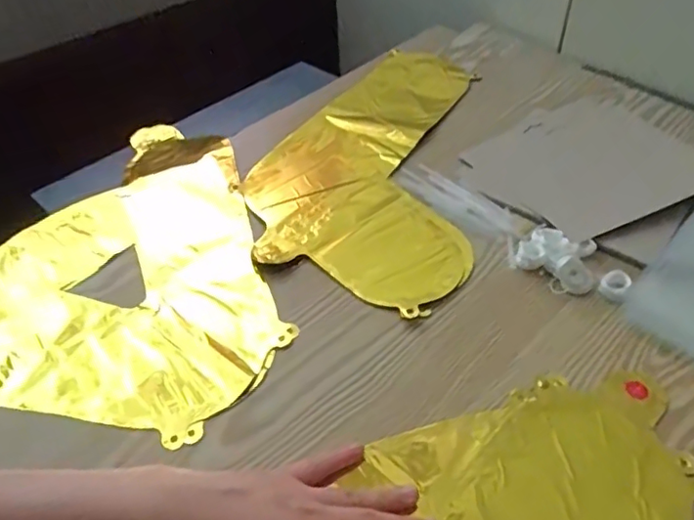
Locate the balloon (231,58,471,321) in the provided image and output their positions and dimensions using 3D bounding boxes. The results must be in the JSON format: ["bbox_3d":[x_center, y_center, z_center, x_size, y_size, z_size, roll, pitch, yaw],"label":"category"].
[{"bbox_3d":[0.035,-0.116,0.612,0.224,0.019,0.392,12,47,14],"label":"balloon"}]

